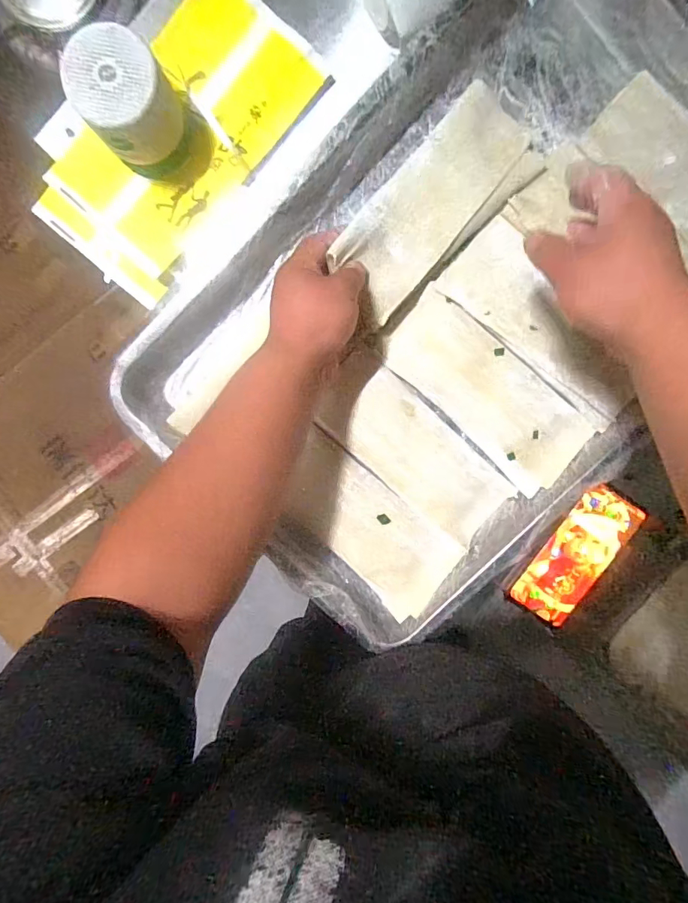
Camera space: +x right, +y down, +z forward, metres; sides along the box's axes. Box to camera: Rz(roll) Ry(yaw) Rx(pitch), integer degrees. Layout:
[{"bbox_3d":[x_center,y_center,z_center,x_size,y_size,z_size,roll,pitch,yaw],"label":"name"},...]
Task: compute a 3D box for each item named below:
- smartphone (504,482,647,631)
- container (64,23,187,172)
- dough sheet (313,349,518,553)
[{"bbox_3d":[0.248,0.111,0.492,0.075,0.005,0.155,33,96,-5],"label":"smartphone"},{"bbox_3d":[-0.179,-0.291,0.390,0.071,0.086,0.064,-43,97,4],"label":"container"},{"bbox_3d":[0.070,0.003,0.450,0.217,0.019,0.084,43,95,-6],"label":"dough sheet"}]

